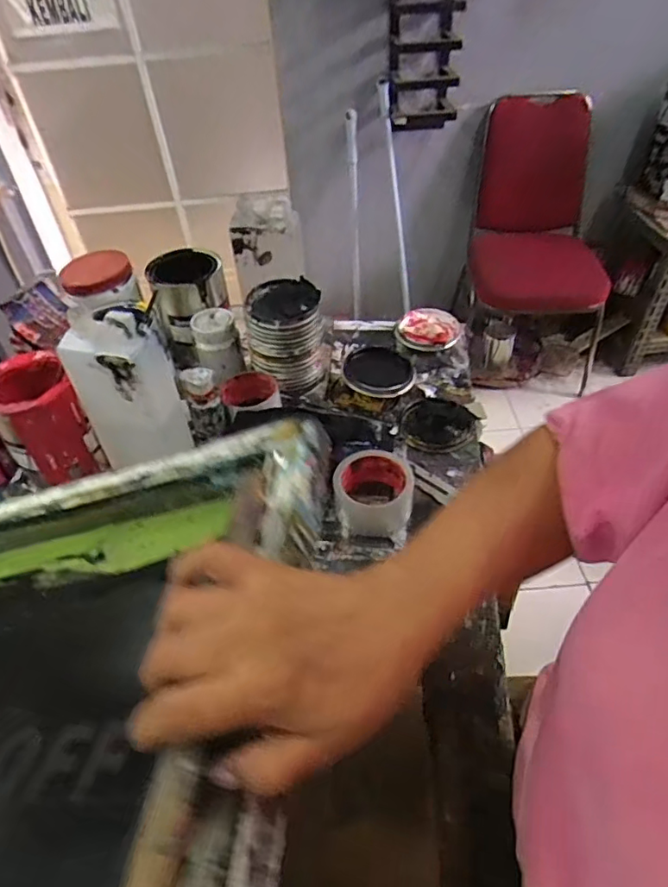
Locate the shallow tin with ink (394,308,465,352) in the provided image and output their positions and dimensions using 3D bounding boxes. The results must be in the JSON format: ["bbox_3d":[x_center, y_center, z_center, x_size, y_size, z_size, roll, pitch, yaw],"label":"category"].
[{"bbox_3d":[0.156,-0.188,0.922,0.101,0.024,0.096,-2,45,2],"label":"shallow tin with ink"}]

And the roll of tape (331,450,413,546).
[{"bbox_3d":[0.046,0.058,0.659,0.091,0.051,0.085,-2,45,2],"label":"roll of tape"}]

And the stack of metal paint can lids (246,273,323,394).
[{"bbox_3d":[-0.068,-0.150,0.781,0.102,0.131,0.093,-7,45,-3],"label":"stack of metal paint can lids"}]

